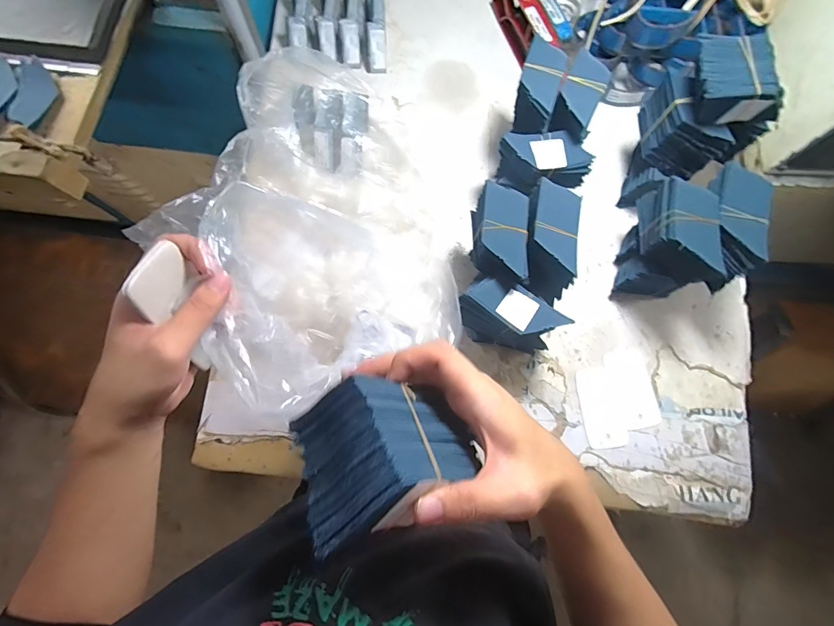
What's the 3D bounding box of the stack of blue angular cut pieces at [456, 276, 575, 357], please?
[{"bbox_3d":[0.107,0.011,0.475,0.113,0.122,0.053,14,78,4],"label":"stack of blue angular cut pieces"}]

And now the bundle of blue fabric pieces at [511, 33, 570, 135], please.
[{"bbox_3d":[0.143,-0.264,0.455,0.046,0.038,0.106,16,78,4],"label":"bundle of blue fabric pieces"}]

